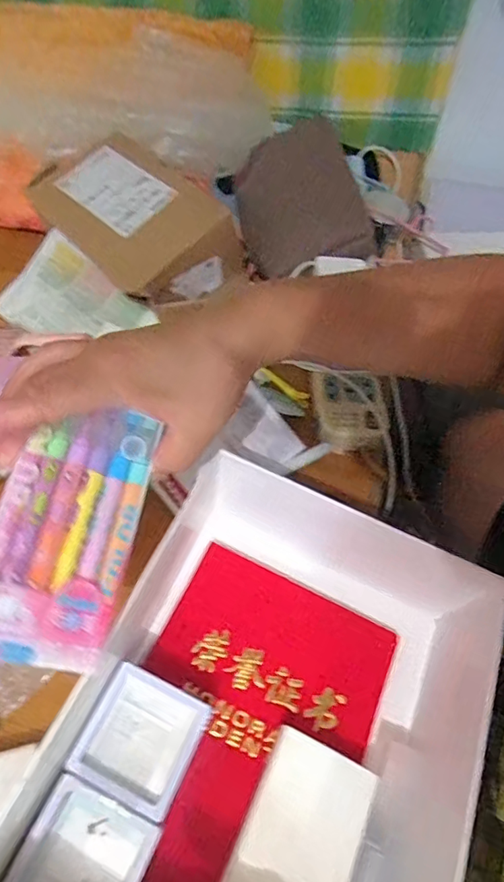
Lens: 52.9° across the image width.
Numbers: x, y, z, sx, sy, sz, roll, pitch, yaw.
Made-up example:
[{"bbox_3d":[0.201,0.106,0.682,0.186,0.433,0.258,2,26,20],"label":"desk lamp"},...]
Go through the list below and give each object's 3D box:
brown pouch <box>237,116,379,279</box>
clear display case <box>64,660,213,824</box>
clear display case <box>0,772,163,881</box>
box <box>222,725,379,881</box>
[{"bbox_3d":[0.051,-0.274,0.595,0.145,0.147,0.032,-7,30,34],"label":"brown pouch"},{"bbox_3d":[-0.073,0.203,0.344,0.070,0.042,0.069,21,56,13],"label":"clear display case"},{"bbox_3d":[-0.101,0.257,0.309,0.071,0.042,0.070,22,56,14],"label":"clear display case"},{"bbox_3d":[0.022,0.271,0.316,0.070,0.023,0.146,22,56,14],"label":"box"}]

